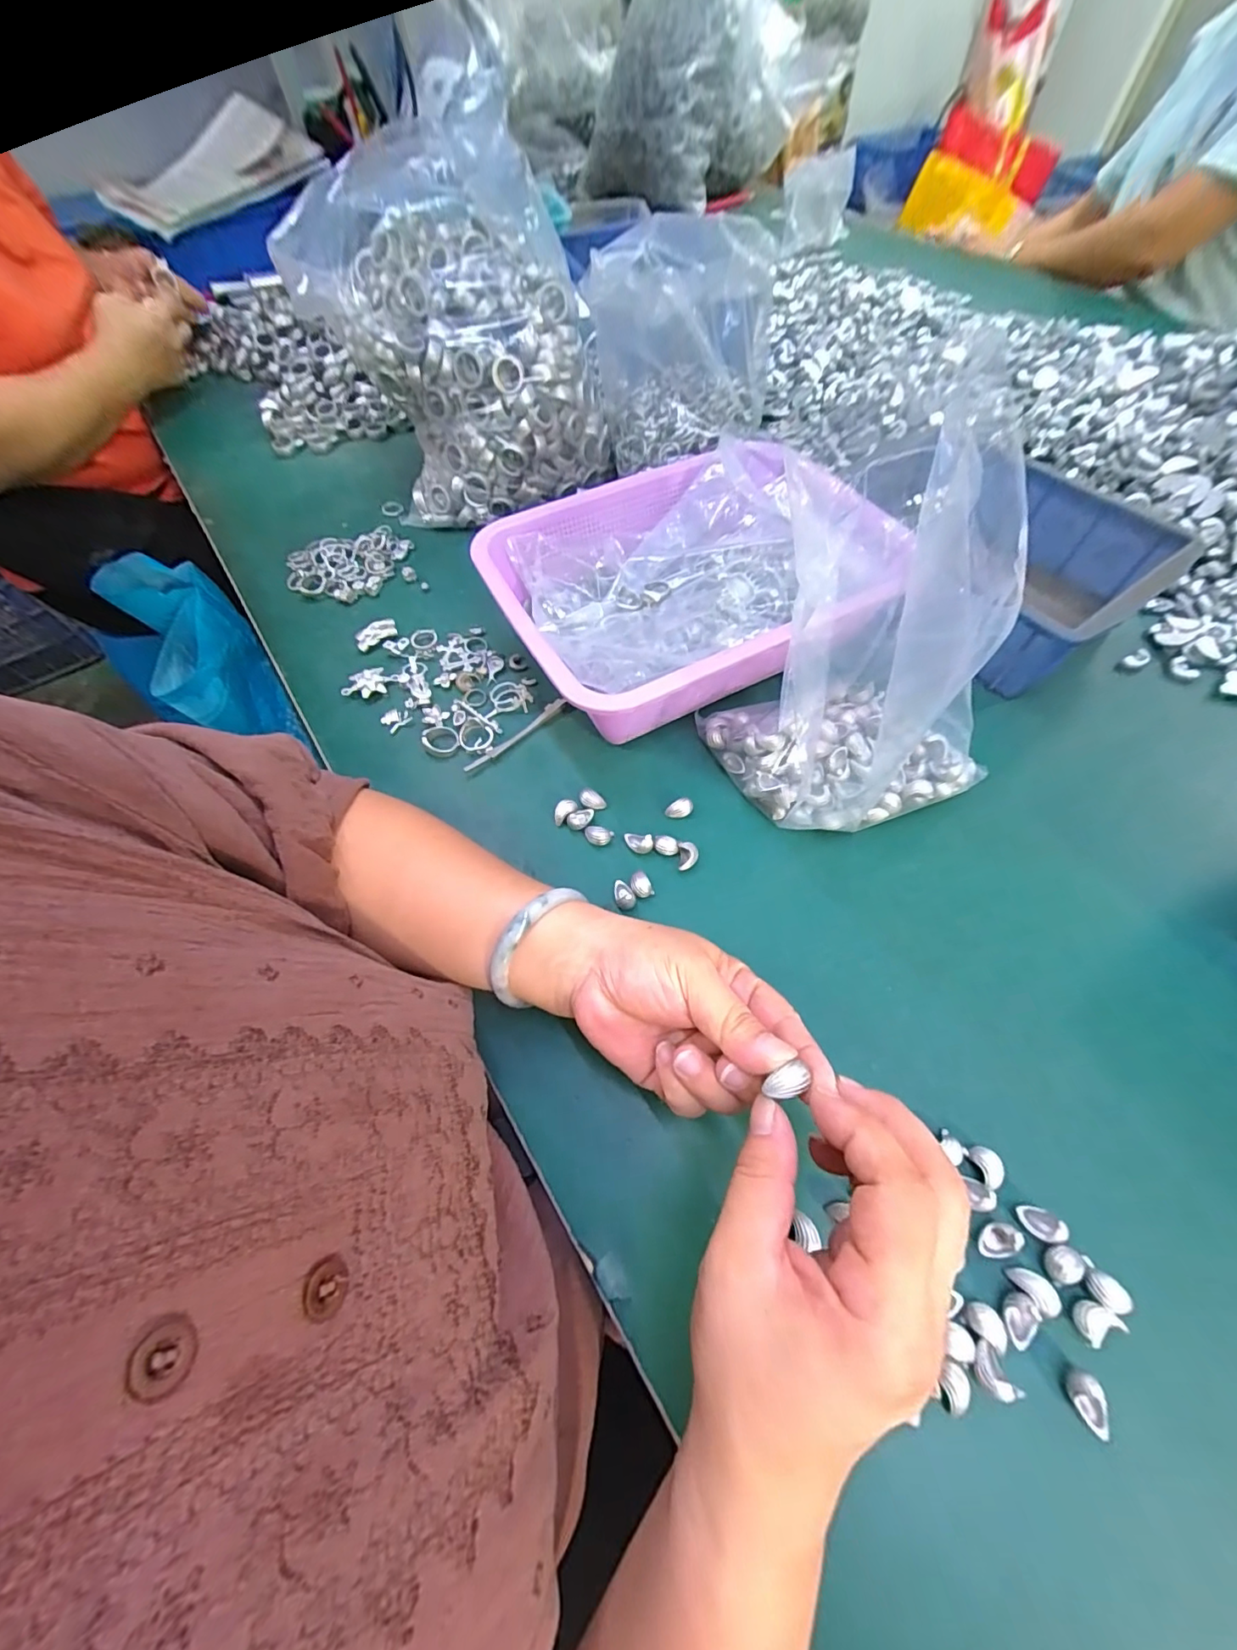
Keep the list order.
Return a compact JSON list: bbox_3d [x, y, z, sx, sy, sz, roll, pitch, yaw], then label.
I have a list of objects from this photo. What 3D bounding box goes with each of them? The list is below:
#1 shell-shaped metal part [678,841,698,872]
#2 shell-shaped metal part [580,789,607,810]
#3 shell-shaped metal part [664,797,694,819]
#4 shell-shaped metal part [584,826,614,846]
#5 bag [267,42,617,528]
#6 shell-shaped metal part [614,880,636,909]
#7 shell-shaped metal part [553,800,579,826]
[{"bbox_3d":[0.047,0.022,0.355,0.013,0.013,0.017,-2,60,1],"label":"shell-shaped metal part"},{"bbox_3d":[-0.019,-0.017,0.377,0.017,0.011,0.013,34,67,19],"label":"shell-shaped metal part"},{"bbox_3d":[0.042,-0.011,0.374,0.019,0.012,0.011,-9,60,-3],"label":"shell-shaped metal part"},{"bbox_3d":[-0.014,0.008,0.364,0.019,0.010,0.013,8,61,7],"label":"shell-shaped metal part"},{"bbox_3d":[-0.150,-0.442,0.480,0.227,0.239,0.211,-27,64,-12],"label":"bag"},{"bbox_3d":[0.003,0.045,0.344,0.012,0.007,0.018,-21,62,-10],"label":"shell-shaped metal part"},{"bbox_3d":[-0.039,-0.010,0.374,0.019,0.006,0.014,-38,66,-17],"label":"shell-shaped metal part"}]

